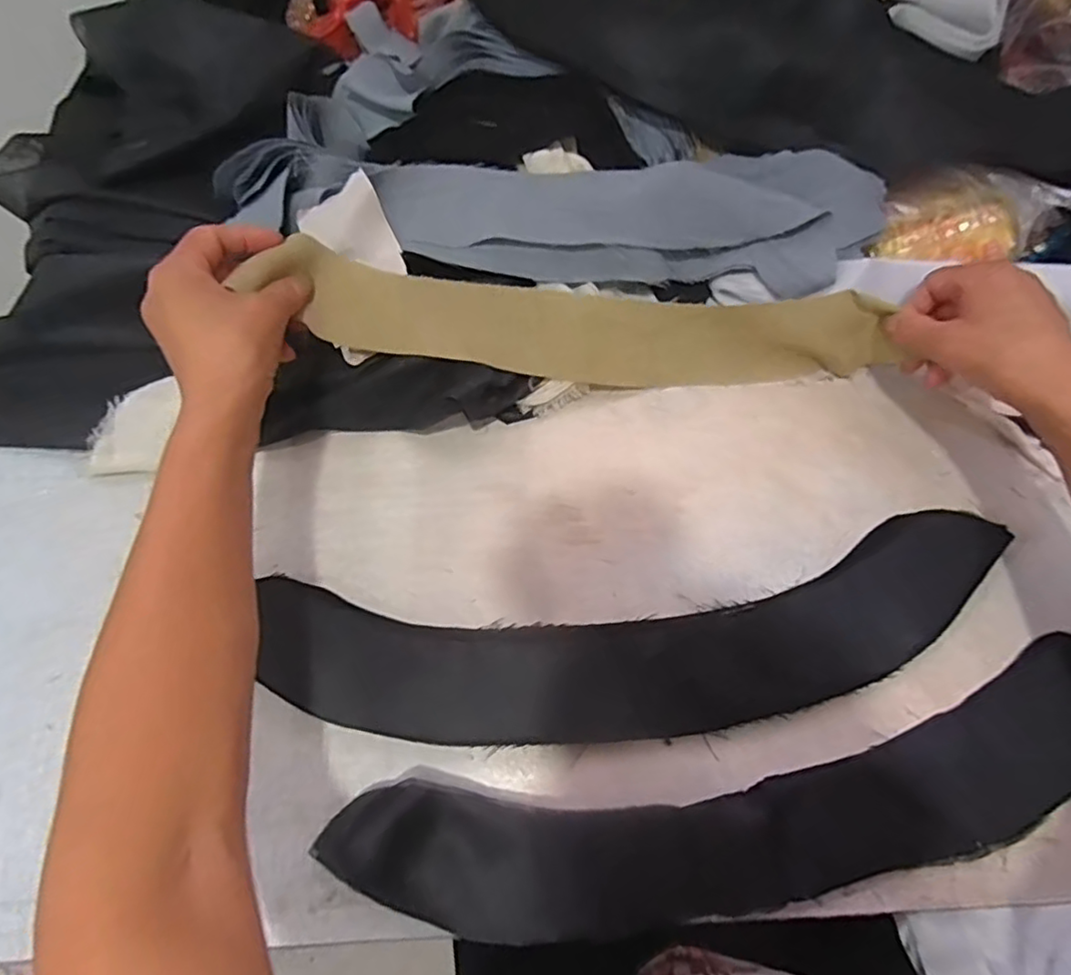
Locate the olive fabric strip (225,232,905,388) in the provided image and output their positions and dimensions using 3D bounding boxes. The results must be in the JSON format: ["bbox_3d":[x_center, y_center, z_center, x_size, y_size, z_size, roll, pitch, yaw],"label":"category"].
[{"bbox_3d":[0.039,-0.110,0.410,0.398,0.064,0.065,3,73,-9],"label":"olive fabric strip"}]

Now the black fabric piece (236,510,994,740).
[{"bbox_3d":[0.060,0.089,0.369,0.424,0.015,0.106,-6,77,-2],"label":"black fabric piece"}]

